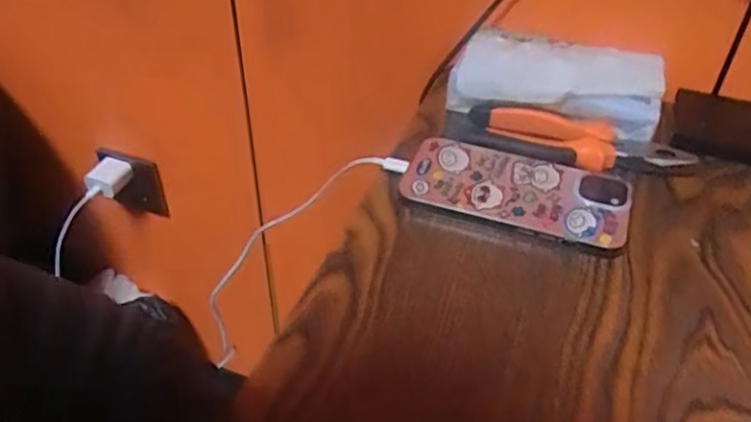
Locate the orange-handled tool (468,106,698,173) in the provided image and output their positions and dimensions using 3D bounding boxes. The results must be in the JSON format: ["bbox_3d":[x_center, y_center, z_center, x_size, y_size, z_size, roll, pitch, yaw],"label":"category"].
[{"bbox_3d":[0.137,-0.050,0.441,0.149,0.022,0.042,15,44,13],"label":"orange-handled tool"}]

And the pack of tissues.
[{"bbox_3d":[0.127,-0.089,0.460,0.145,0.053,0.044,15,44,14],"label":"pack of tissues"}]

